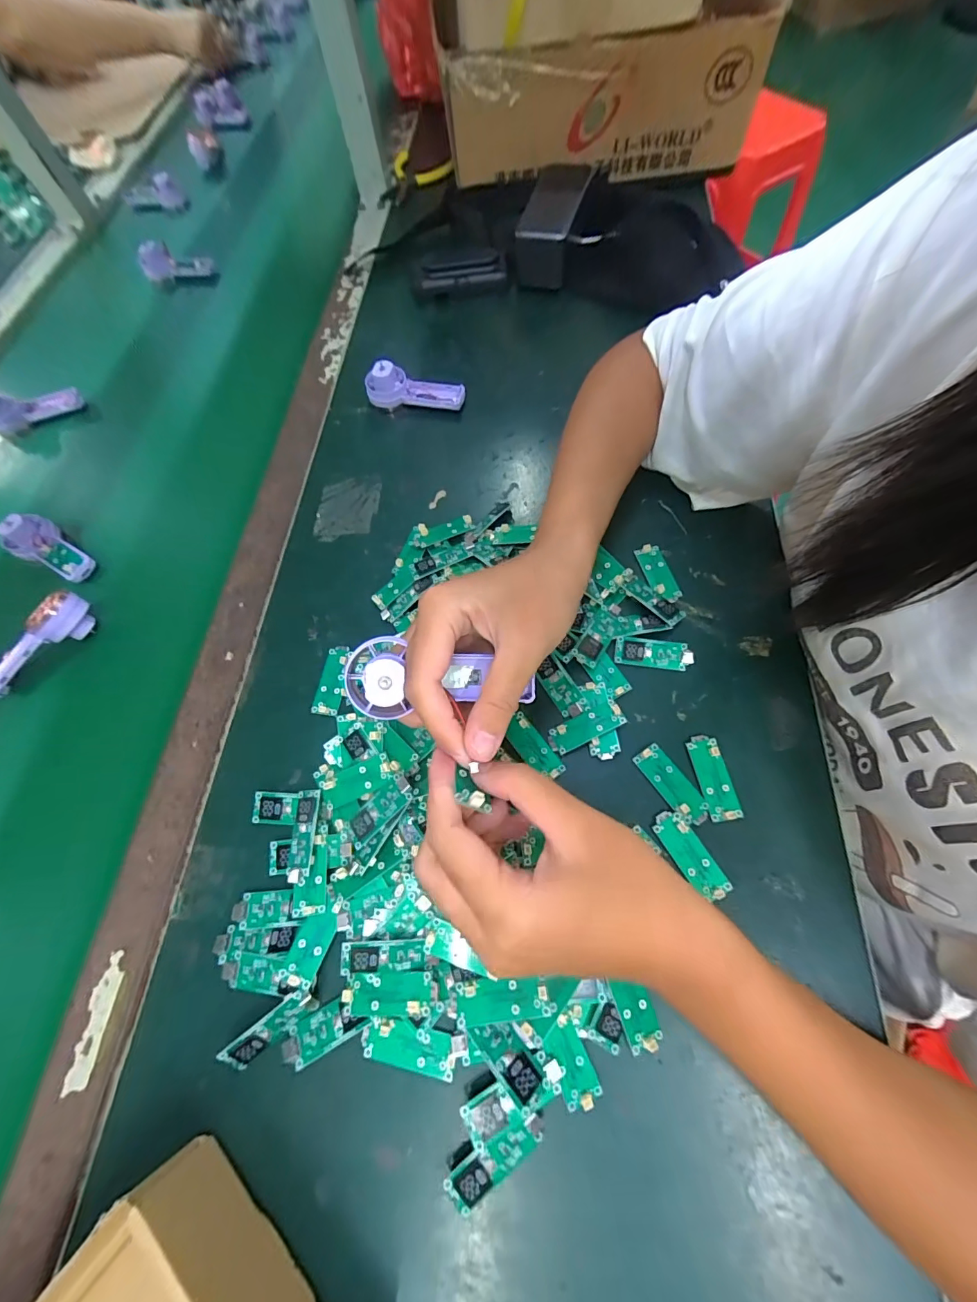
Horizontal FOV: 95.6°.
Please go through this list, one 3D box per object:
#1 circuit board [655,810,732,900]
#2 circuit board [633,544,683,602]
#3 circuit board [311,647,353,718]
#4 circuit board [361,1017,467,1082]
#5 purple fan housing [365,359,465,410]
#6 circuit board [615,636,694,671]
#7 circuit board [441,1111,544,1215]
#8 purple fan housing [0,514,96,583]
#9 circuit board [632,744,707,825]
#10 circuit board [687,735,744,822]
[{"bbox_3d":[0.119,0.118,0.260,0.019,0.004,0.049,-32,69,-10],"label":"circuit board"},{"bbox_3d":[0.129,-0.059,0.336,0.020,0.005,0.050,-14,66,-3],"label":"circuit board"},{"bbox_3d":[-0.111,0.020,0.317,0.020,0.004,0.050,7,71,8],"label":"circuit board"},{"bbox_3d":[-0.039,0.206,0.231,0.053,0.009,0.022,11,68,8],"label":"circuit board"},{"bbox_3d":[-0.069,-0.252,0.422,0.092,0.035,0.028,5,67,5],"label":"purple fan housing"},{"bbox_3d":[0.115,0.001,0.310,0.051,0.006,0.019,8,67,7],"label":"circuit board"},{"bbox_3d":[0.004,0.243,0.213,0.049,0.004,0.017,-33,84,-16],"label":"circuit board"},{"bbox_3d":[-0.378,-0.086,0.382,0.080,0.033,0.037,30,71,15],"label":"purple fan housing"},{"bbox_3d":[0.114,0.083,0.276,0.019,0.004,0.051,-32,68,-10],"label":"circuit board"},{"bbox_3d":[0.140,0.078,0.277,0.020,0.004,0.050,-10,66,-1],"label":"circuit board"}]

